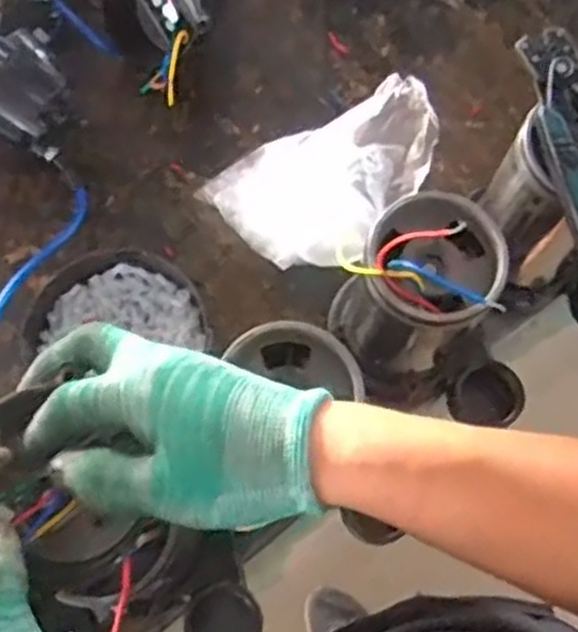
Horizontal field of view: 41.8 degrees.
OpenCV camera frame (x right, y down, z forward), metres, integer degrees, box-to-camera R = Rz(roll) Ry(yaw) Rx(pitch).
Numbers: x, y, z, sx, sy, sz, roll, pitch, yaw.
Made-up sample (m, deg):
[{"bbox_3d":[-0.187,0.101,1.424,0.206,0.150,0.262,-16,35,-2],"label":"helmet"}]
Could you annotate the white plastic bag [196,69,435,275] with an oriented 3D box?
[{"bbox_3d":[0.036,-0.121,0.630,0.166,0.107,0.156,-38,77,-13],"label":"white plastic bag"}]

